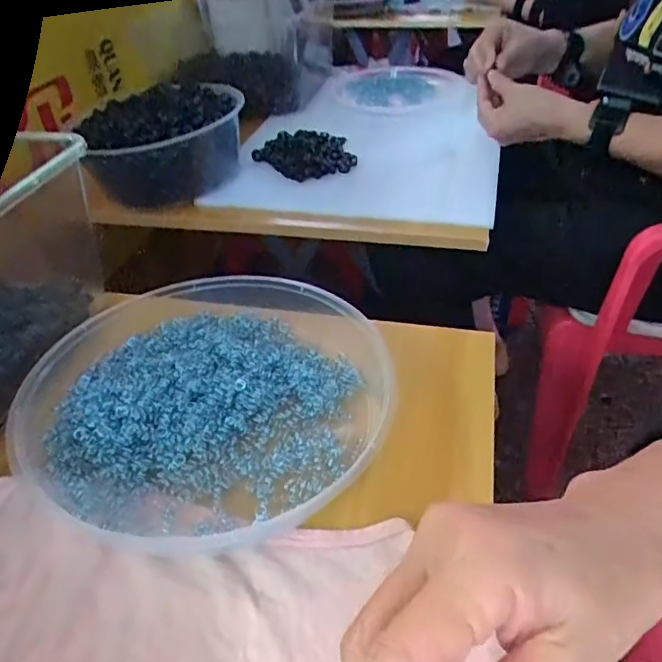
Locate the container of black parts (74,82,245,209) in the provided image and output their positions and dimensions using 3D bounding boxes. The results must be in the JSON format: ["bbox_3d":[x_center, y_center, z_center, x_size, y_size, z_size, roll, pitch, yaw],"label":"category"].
[{"bbox_3d":[-0.212,-0.252,0.753,0.184,0.099,0.207,-4,42,-3],"label":"container of black parts"}]

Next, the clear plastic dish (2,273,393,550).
[{"bbox_3d":[-0.080,0.037,0.375,0.231,0.028,0.211,-1,42,1],"label":"clear plastic dish"}]

